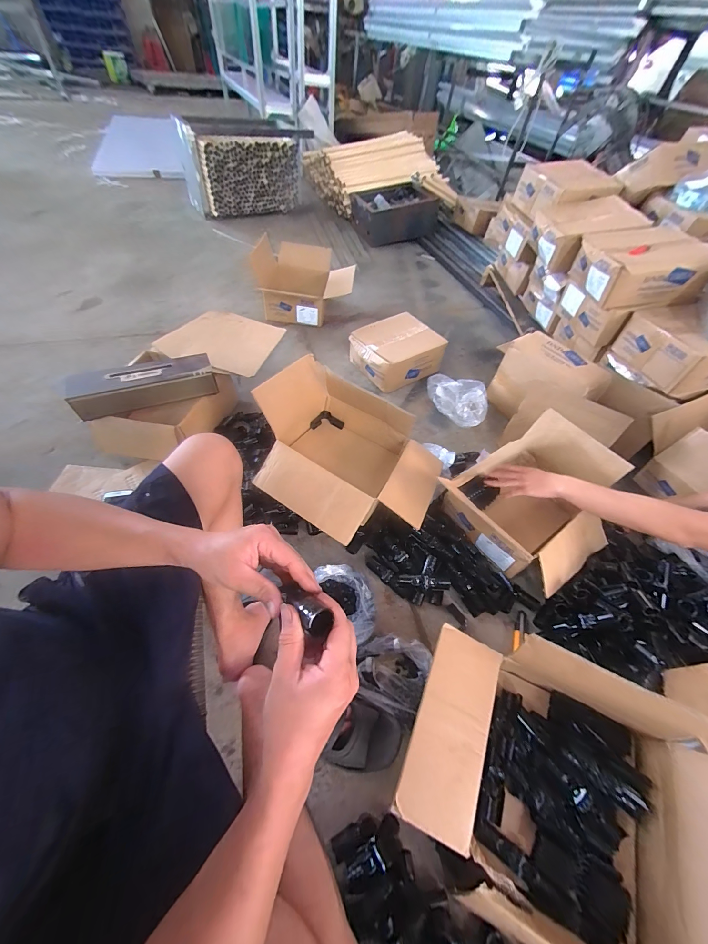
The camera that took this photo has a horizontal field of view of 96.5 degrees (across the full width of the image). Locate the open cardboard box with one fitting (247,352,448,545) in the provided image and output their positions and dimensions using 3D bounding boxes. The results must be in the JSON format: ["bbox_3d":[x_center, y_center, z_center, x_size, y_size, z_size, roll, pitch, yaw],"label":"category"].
[{"bbox_3d":[-0.025,-0.050,0.837,0.485,0.202,0.364,30,56,16],"label":"open cardboard box with one fitting"}]

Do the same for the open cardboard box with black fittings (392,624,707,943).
[{"bbox_3d":[0.325,0.510,0.494,0.465,0.236,0.337,24,54,12],"label":"open cardboard box with black fittings"}]

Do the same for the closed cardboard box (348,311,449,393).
[{"bbox_3d":[0.167,-0.489,1.282,0.315,0.147,0.278,-30,62,-25],"label":"closed cardboard box"}]

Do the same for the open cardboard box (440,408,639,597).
[{"bbox_3d":[0.497,0.089,0.869,0.389,0.249,0.355,-25,59,-22],"label":"open cardboard box"}]

